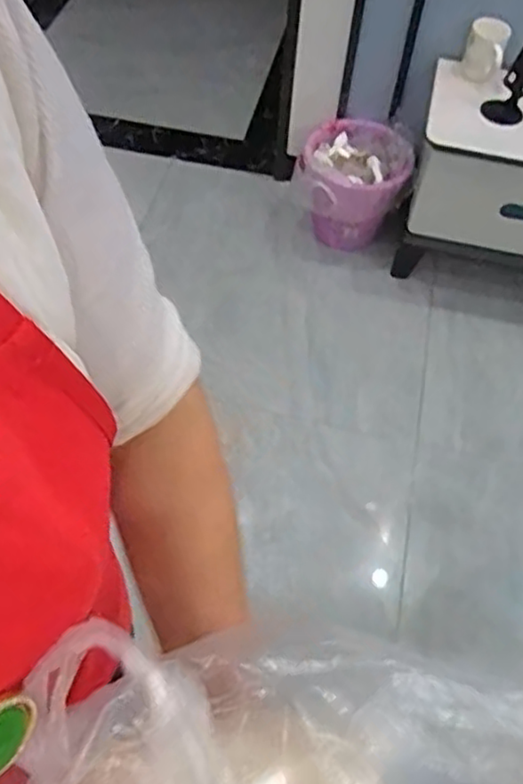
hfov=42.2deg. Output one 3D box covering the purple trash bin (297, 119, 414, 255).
[{"bbox_3d":[0.227,-0.519,1.747,0.268,0.276,0.215,11,57,5],"label":"purple trash bin"}]

